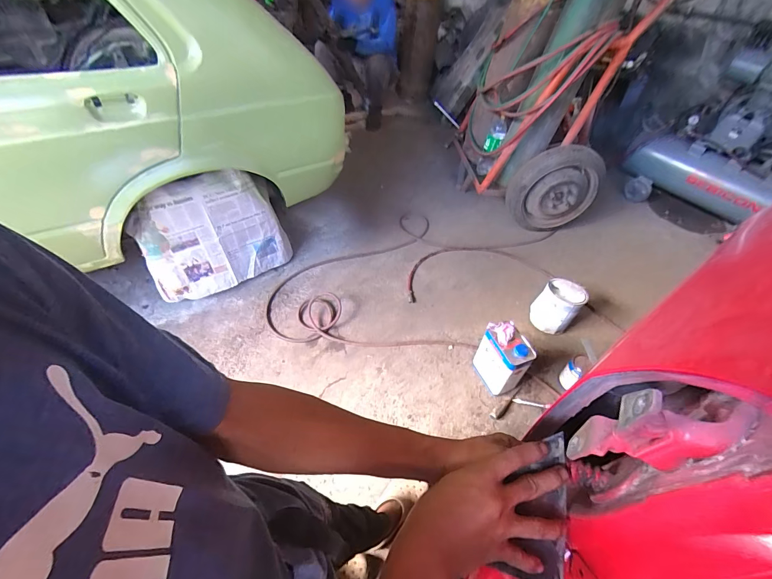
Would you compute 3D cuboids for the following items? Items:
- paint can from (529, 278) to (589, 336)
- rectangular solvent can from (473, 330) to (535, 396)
[{"bbox_3d":[0.778,0.073,1.555,0.172,0.178,0.182,1,50,-1],"label":"paint can"},{"bbox_3d":[0.446,0.277,1.325,0.125,0.295,0.178,-17,52,-15],"label":"rectangular solvent can"}]

